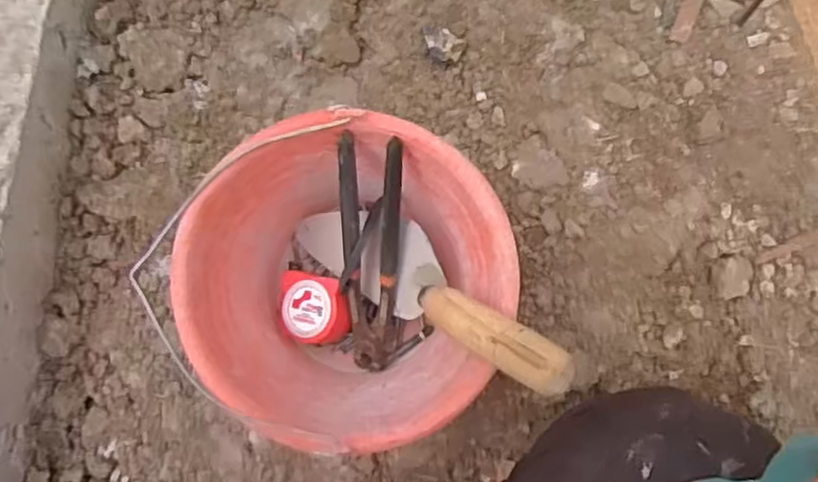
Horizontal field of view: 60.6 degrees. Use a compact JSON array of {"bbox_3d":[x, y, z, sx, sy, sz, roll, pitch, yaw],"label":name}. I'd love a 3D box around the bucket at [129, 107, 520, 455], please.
[{"bbox_3d":[-0.046,0.041,0.573,0.233,0.175,0.228,0,78,1],"label":"bucket"}]

